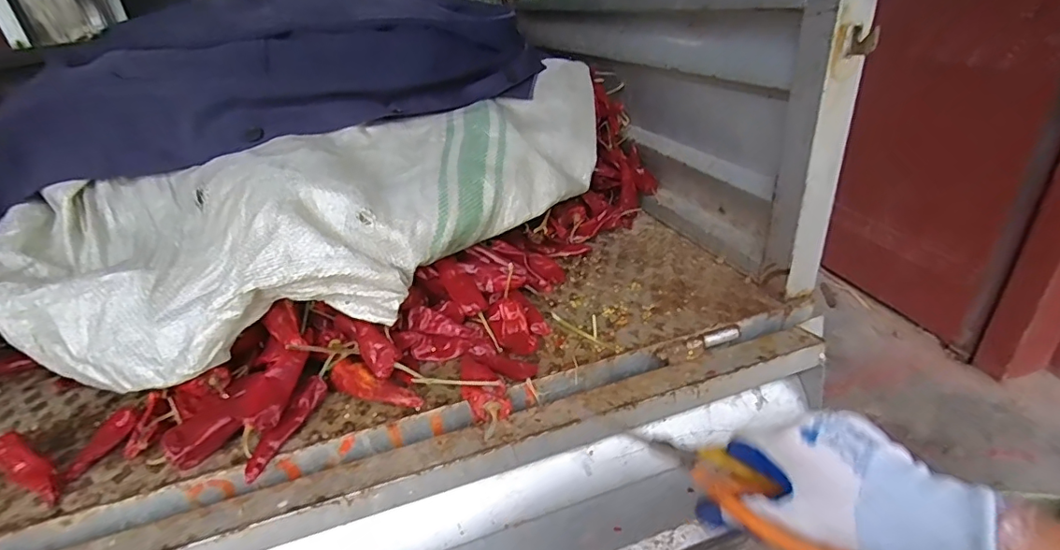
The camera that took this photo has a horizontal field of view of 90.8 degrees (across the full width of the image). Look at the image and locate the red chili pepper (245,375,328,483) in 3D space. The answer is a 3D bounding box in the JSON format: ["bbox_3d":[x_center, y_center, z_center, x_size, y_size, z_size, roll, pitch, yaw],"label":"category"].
[{"bbox_3d":[-0.199,0.121,0.425,0.015,0.018,0.095,5,35,19],"label":"red chili pepper"}]

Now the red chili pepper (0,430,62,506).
[{"bbox_3d":[-0.385,0.146,0.399,0.086,0.023,0.024,13,38,29],"label":"red chili pepper"}]

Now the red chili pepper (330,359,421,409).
[{"bbox_3d":[-0.136,0.097,0.458,0.093,0.015,0.027,13,38,29],"label":"red chili pepper"}]

